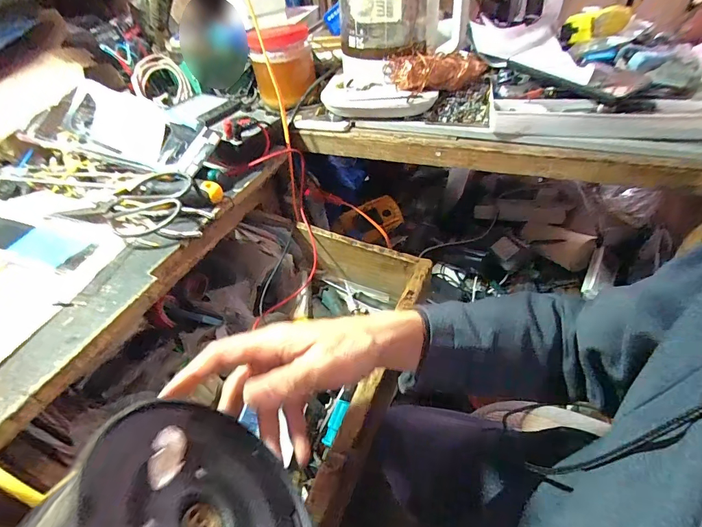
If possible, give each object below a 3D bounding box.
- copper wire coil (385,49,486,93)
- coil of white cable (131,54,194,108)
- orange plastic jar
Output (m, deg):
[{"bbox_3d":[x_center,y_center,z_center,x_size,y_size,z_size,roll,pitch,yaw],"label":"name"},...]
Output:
[{"bbox_3d":[0.118,-0.271,0.543,0.134,0.043,0.051,-10,44,-3],"label":"copper wire coil"},{"bbox_3d":[-0.317,-0.297,0.646,0.087,0.083,0.035,-34,16,-26],"label":"coil of white cable"},{"bbox_3d":[-0.109,-0.324,0.622,0.094,0.109,0.092,-13,44,-6],"label":"orange plastic jar"}]

